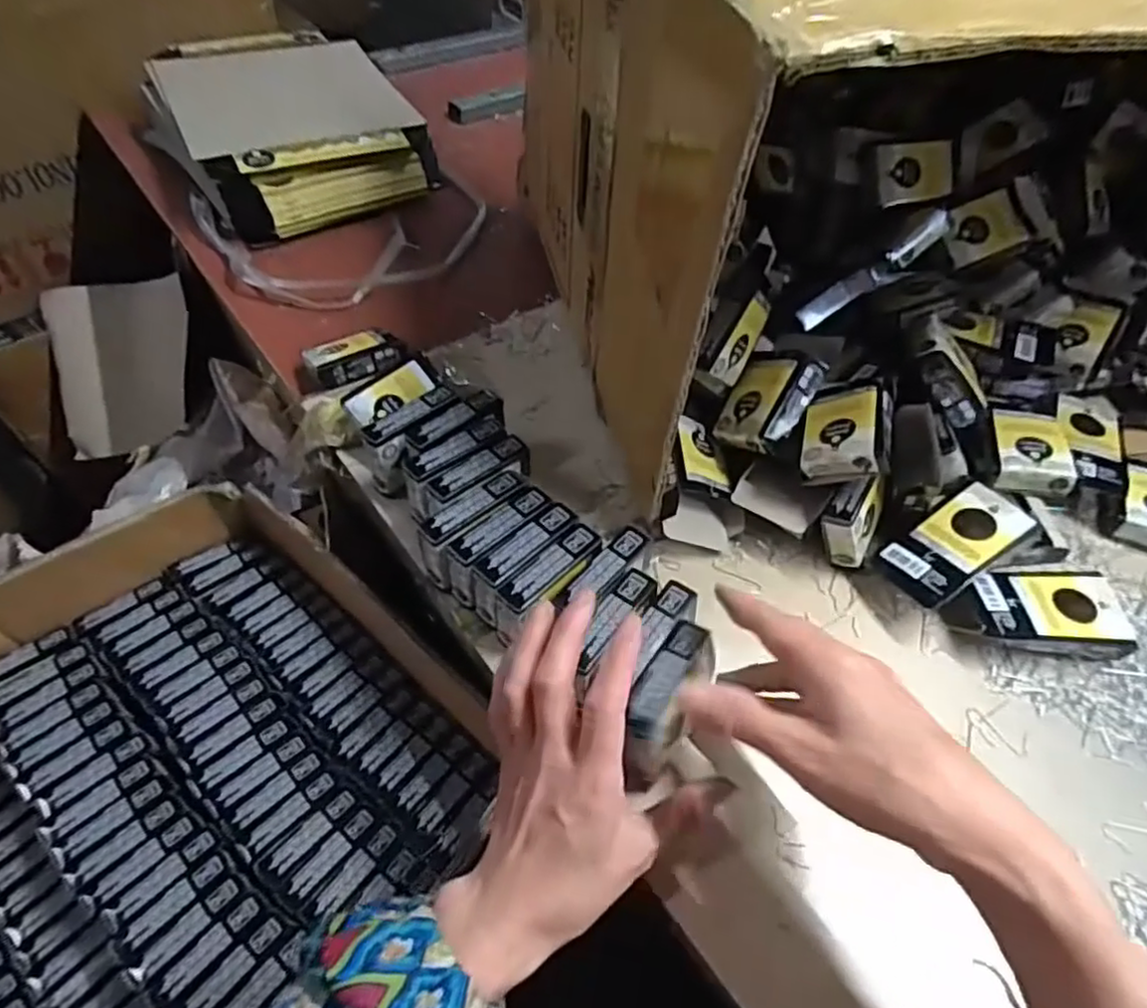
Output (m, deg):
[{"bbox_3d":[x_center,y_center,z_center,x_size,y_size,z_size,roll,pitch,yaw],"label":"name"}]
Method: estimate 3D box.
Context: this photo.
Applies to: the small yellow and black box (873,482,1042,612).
[{"bbox_3d":[0.253,0.028,0.441,0.095,0.018,0.051,-33,46,-5],"label":"small yellow and black box"}]

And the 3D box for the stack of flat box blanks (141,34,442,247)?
[{"bbox_3d":[-0.325,-0.440,0.767,0.252,0.082,0.334,-30,57,-24],"label":"stack of flat box blanks"}]

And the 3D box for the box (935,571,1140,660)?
[{"bbox_3d":[0.299,0.068,0.434,0.102,0.025,0.054,6,50,2],"label":"box"}]

